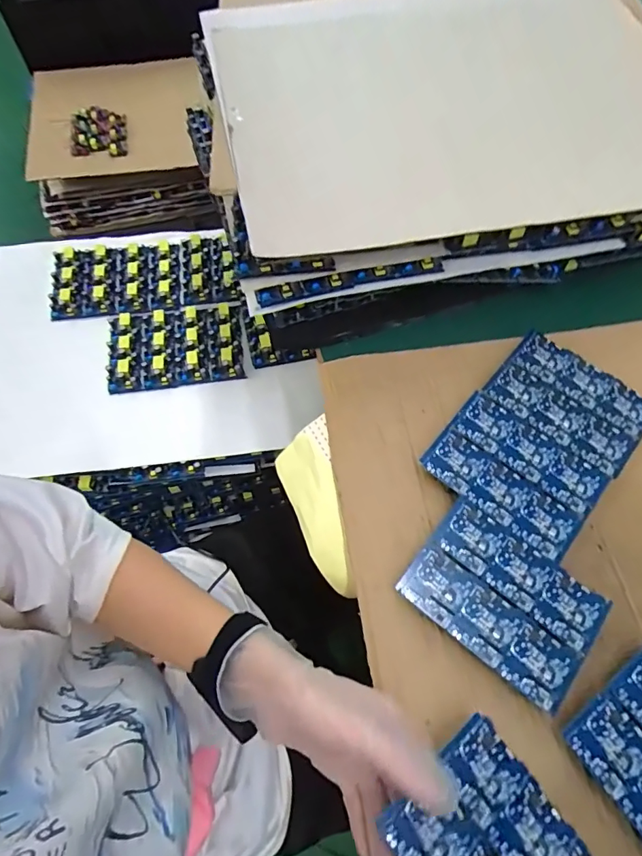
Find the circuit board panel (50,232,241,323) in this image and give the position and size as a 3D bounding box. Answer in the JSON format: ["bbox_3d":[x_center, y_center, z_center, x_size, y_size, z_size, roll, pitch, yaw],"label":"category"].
[{"bbox_3d":[-0.277,-0.241,0.749,0.276,0.021,0.145,-11,65,-7],"label":"circuit board panel"}]

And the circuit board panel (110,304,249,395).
[{"bbox_3d":[-0.211,-0.123,0.695,0.190,0.021,0.132,-7,64,-5],"label":"circuit board panel"}]

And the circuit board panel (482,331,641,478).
[{"bbox_3d":[0.232,-0.027,0.441,0.132,0.004,0.092,38,70,17],"label":"circuit board panel"}]

